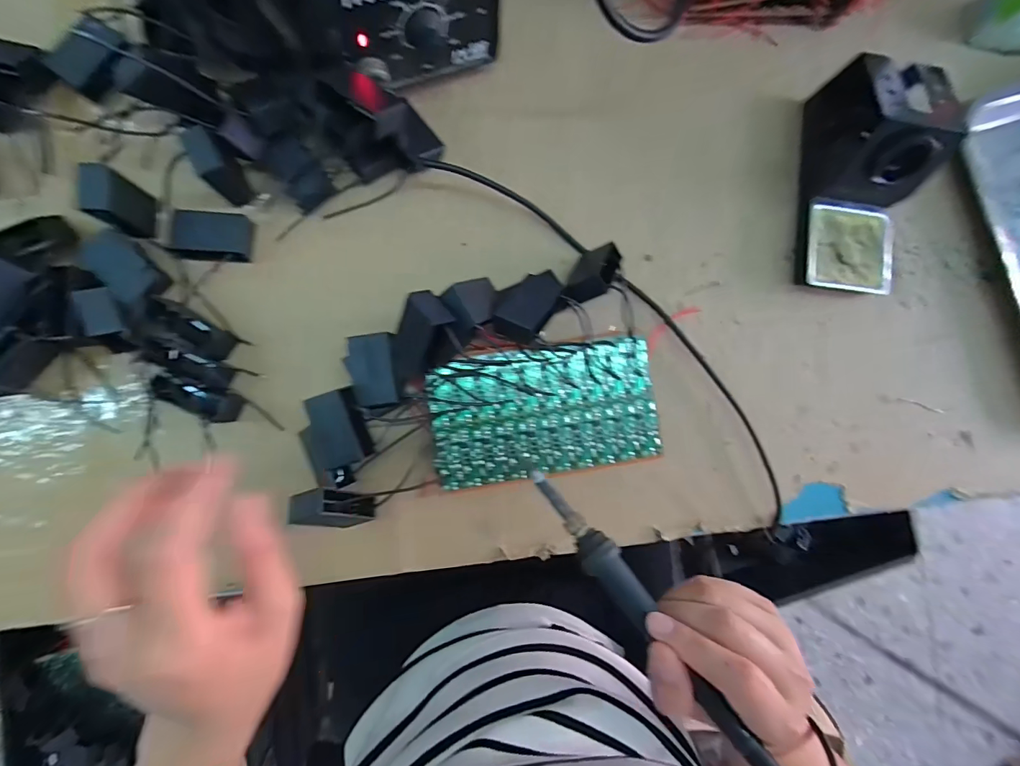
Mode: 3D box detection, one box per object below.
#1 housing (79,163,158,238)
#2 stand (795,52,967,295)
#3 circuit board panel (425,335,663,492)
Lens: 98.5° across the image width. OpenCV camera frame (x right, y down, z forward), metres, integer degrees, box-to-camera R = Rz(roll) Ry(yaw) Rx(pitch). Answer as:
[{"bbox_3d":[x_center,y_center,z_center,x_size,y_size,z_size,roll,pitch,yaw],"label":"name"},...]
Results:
[{"bbox_3d":[-0.254,-0.115,0.285,0.015,0.047,0.033,-2,88,-7],"label":"housing"},{"bbox_3d":[0.281,-0.161,0.341,0.082,0.075,0.167,7,87,-6],"label":"stand"},{"bbox_3d":[0.025,0.020,0.312,0.158,0.004,0.090,-7,88,-5],"label":"circuit board panel"}]

